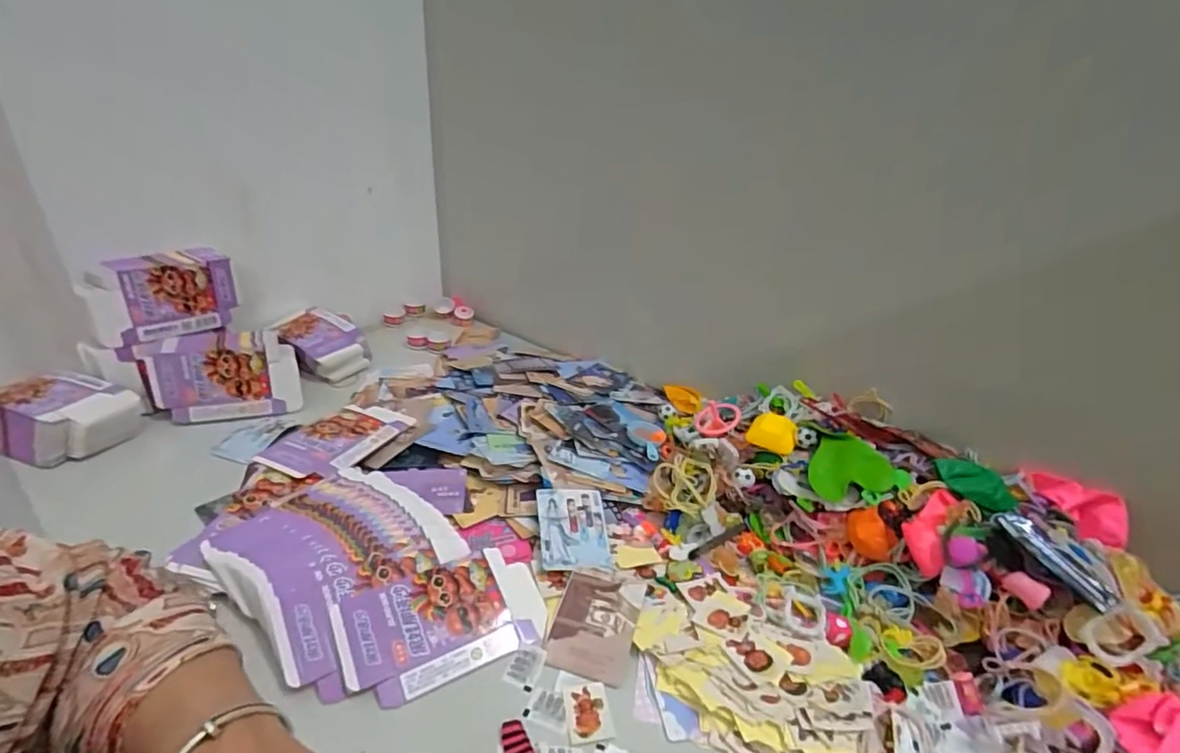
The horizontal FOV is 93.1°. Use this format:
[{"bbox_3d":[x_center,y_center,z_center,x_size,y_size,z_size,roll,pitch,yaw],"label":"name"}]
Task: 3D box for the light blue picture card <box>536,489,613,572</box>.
[{"bbox_3d":[-0.015,0.137,0.504,0.065,0.005,0.086,7,38,-9],"label":"light blue picture card"}]

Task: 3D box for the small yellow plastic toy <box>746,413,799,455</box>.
[{"bbox_3d":[0.186,0.056,0.565,0.044,0.019,0.037,18,31,26],"label":"small yellow plastic toy"}]

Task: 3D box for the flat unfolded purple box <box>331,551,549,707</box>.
[{"bbox_3d":[-0.109,0.184,0.424,0.145,0.008,0.084,-12,54,-27],"label":"flat unfolded purple box"}]

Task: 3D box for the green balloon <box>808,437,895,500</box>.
[{"bbox_3d":[0.230,0.079,0.502,0.065,0.010,0.063,-17,51,22],"label":"green balloon"}]

